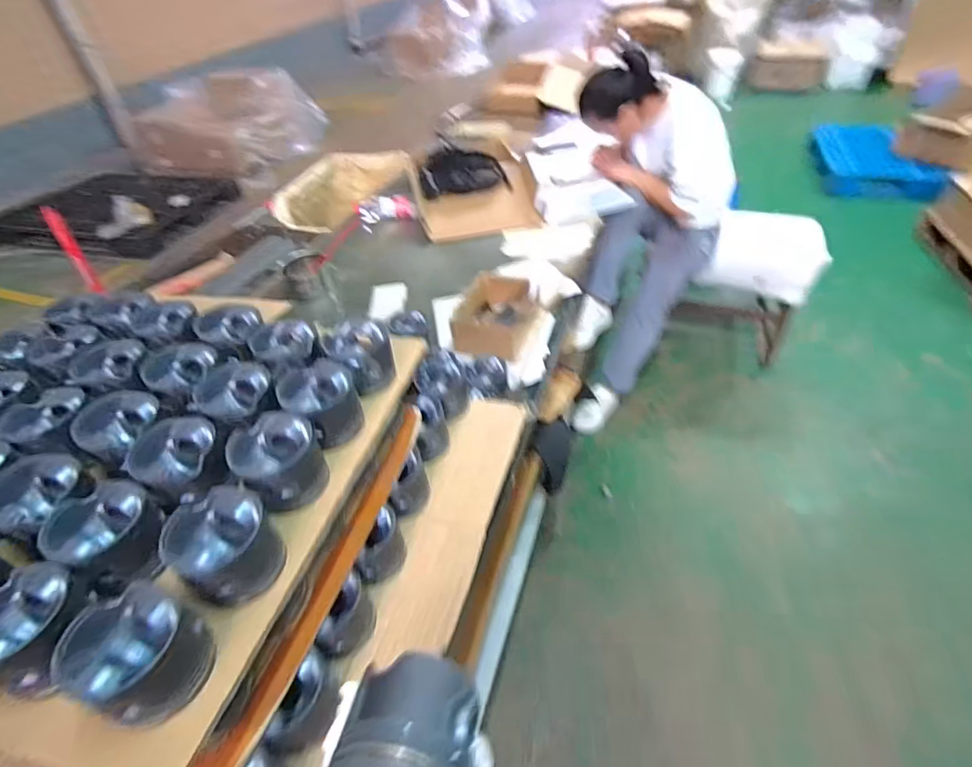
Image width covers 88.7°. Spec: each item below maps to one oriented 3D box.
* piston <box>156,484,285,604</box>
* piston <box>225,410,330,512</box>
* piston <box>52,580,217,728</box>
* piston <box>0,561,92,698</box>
[{"bbox_3d":[-0.257,0.159,0.497,0.101,0.082,0.090,29,52,32],"label":"piston"},{"bbox_3d":[-0.232,0.091,0.566,0.097,0.082,0.086,31,53,33],"label":"piston"},{"bbox_3d":[-0.290,0.228,0.423,0.092,0.071,0.084,22,49,27],"label":"piston"},{"bbox_3d":[-0.401,0.211,0.432,0.092,0.059,0.096,13,45,19],"label":"piston"}]

